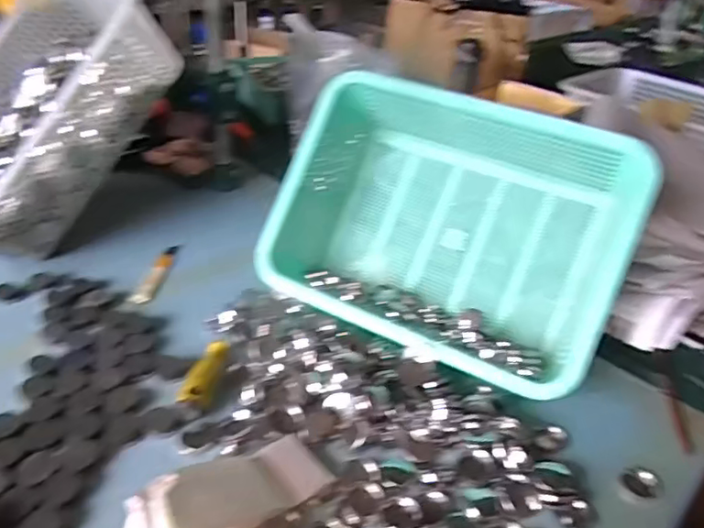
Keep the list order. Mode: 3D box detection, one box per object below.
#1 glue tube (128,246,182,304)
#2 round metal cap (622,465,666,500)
[{"bbox_3d":[-0.266,0.011,0.796,0.025,0.009,0.142,8,34,1],"label":"glue tube"},{"bbox_3d":[0.281,0.210,0.558,0.037,0.010,0.035,-25,44,-38],"label":"round metal cap"}]

